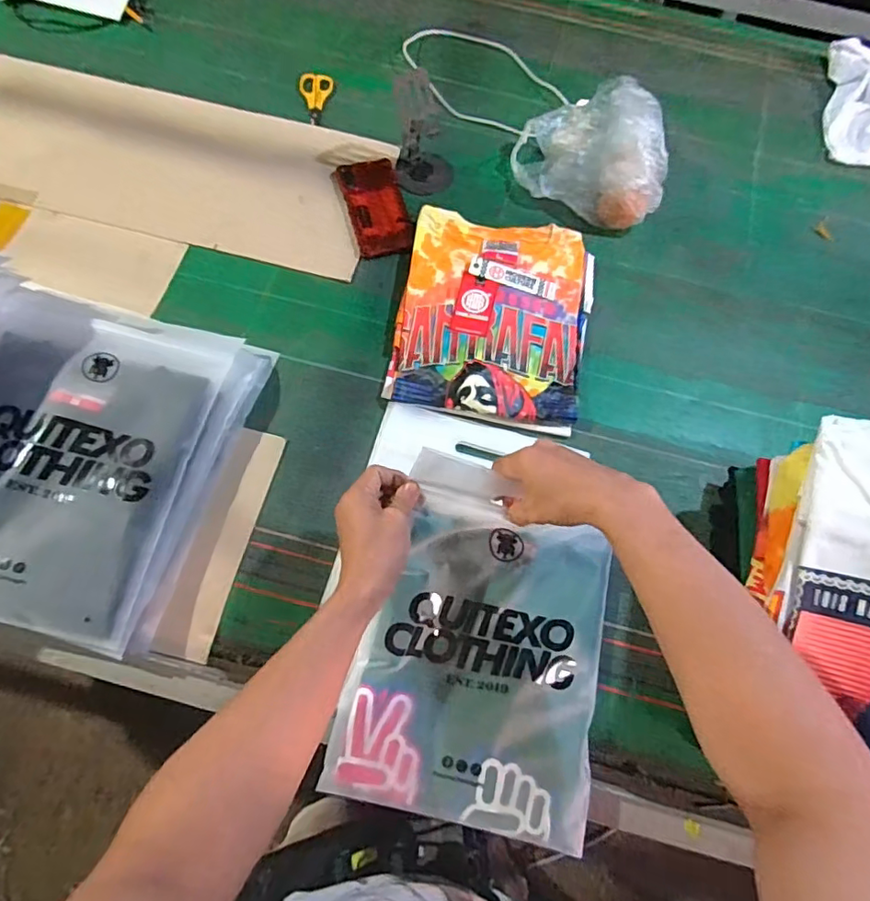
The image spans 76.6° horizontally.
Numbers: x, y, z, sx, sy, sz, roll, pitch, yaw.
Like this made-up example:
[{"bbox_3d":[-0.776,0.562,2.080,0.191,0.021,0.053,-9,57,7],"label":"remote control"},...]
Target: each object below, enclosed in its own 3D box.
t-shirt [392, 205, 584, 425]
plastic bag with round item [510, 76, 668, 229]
[{"bbox_3d":[0.073,-0.182,0.699,0.223,0.022,0.291,9,68,2],"label":"t-shirt"},{"bbox_3d":[0.220,-0.421,0.775,0.210,0.103,0.178,16,68,5],"label":"plastic bag with round item"}]

